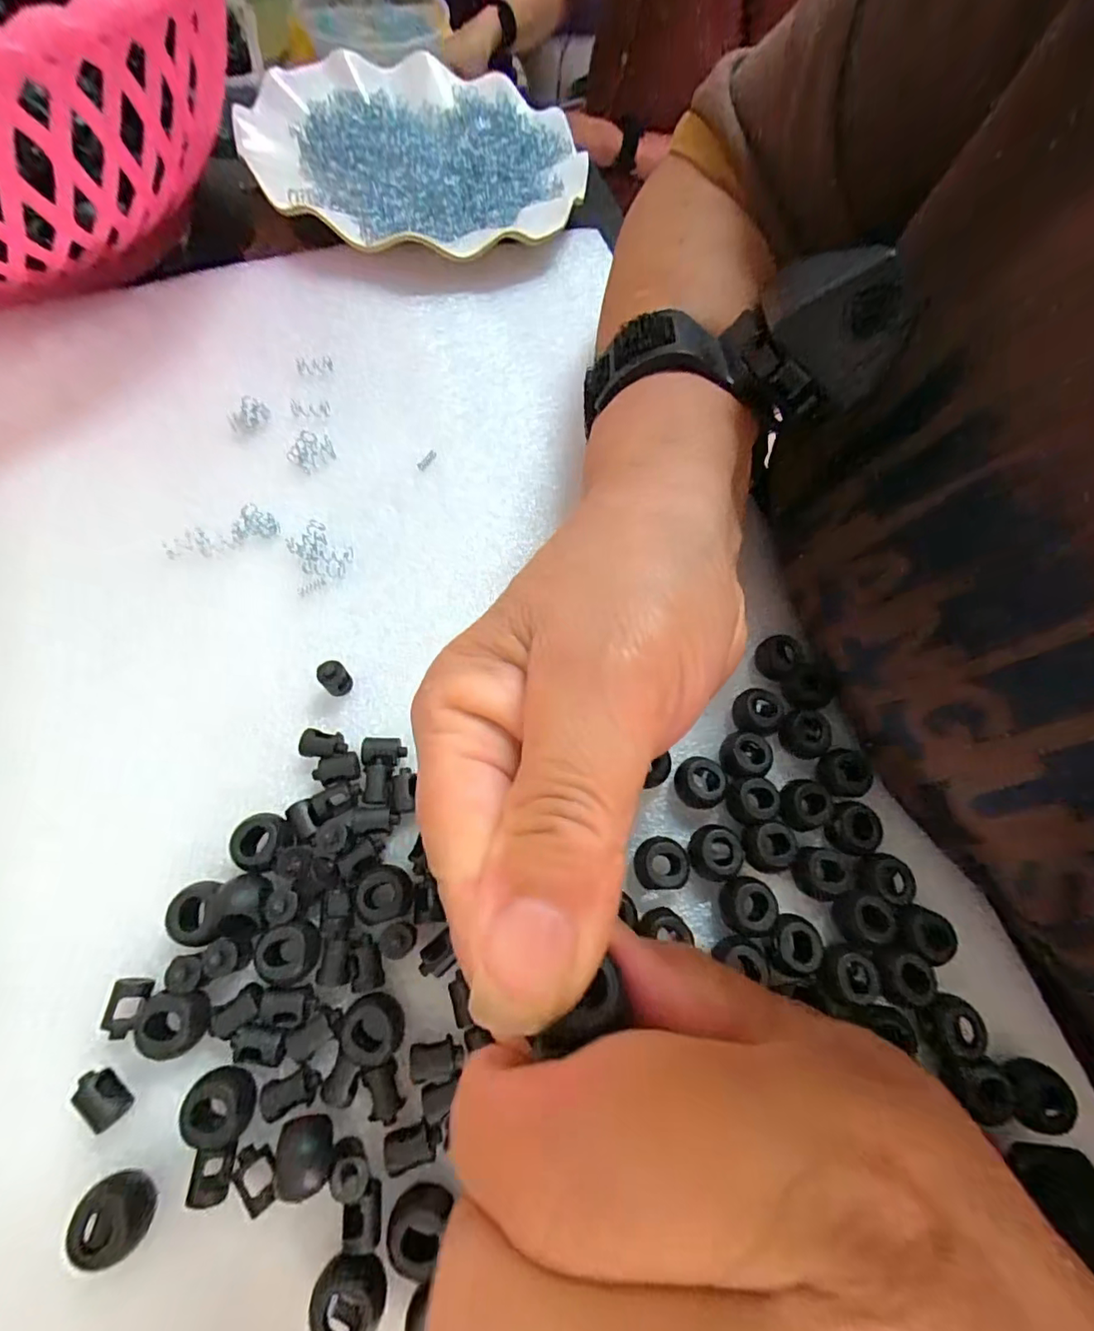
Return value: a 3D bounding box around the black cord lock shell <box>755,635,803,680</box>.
[{"bbox_3d":[0.089,-0.004,0.212,0.014,0.010,0.015,2,68,-5],"label":"black cord lock shell"}]

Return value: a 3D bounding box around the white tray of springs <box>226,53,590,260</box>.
[{"bbox_3d":[-0.072,-0.293,0.300,0.176,0.023,0.175,-3,68,-6],"label":"white tray of springs"}]

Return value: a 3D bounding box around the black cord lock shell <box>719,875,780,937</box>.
[{"bbox_3d":[0.065,0.078,0.176,0.014,0.013,0.017,3,68,-4],"label":"black cord lock shell"}]

